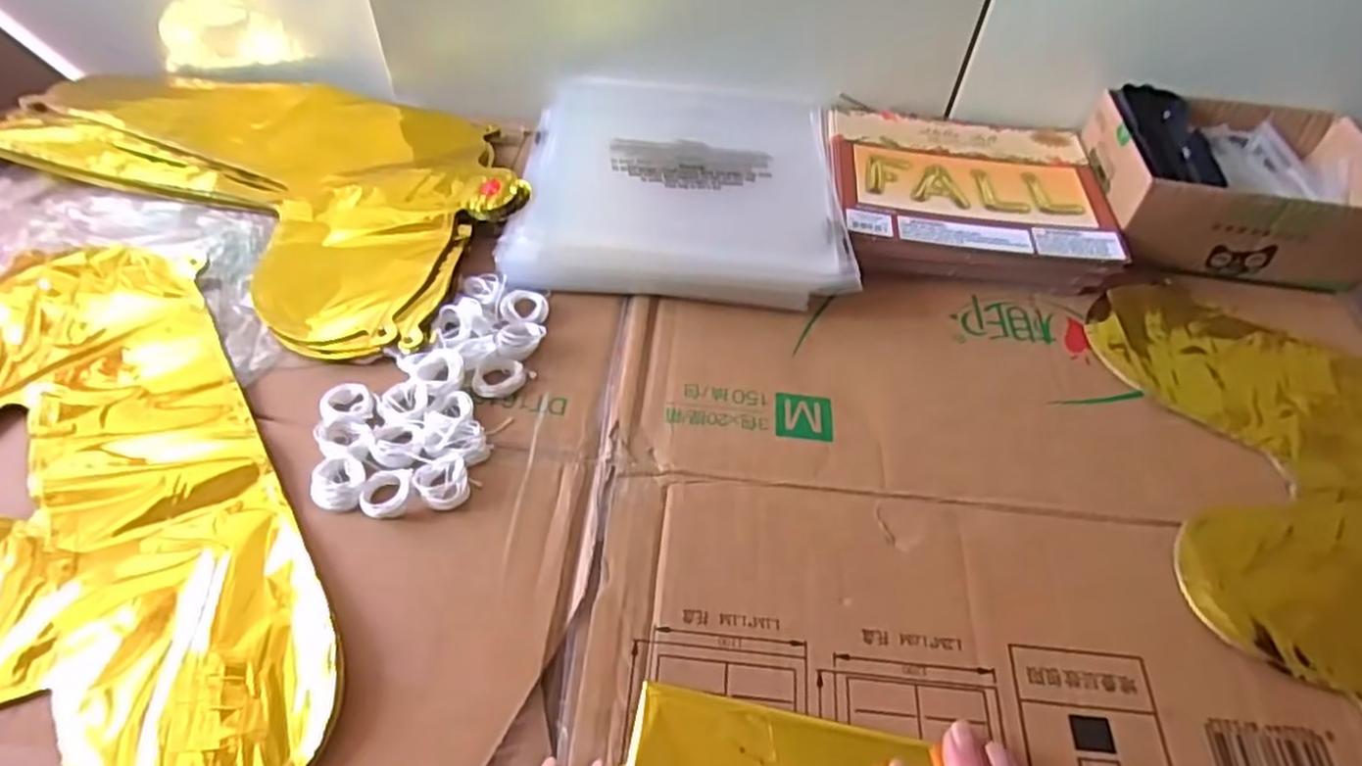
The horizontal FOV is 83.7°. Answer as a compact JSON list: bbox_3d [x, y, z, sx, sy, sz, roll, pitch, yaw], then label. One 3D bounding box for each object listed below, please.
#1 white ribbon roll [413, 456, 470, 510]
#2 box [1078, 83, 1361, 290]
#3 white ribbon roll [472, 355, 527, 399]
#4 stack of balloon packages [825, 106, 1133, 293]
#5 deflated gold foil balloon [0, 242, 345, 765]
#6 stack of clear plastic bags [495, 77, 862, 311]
[{"bbox_3d":[-0.124,0.052,0.396,0.026,0.011,0.027,2,51,-3],"label":"white ribbon roll"},{"bbox_3d":[0.396,-0.146,0.556,0.179,0.066,0.137,8,51,2],"label":"box"},{"bbox_3d":[-0.106,-0.005,0.445,0.029,0.008,0.026,-5,52,-8],"label":"white ribbon roll"},{"bbox_3d":[0.210,-0.143,0.568,0.193,0.031,0.177,4,51,-2],"label":"stack of balloon packages"},{"bbox_3d":[-0.340,0.057,0.375,0.374,0.013,0.334,3,51,-2],"label":"deflated gold foil balloon"},{"bbox_3d":[-0.002,-0.149,0.555,0.225,0.035,0.239,3,51,-2],"label":"stack of clear plastic bags"}]

